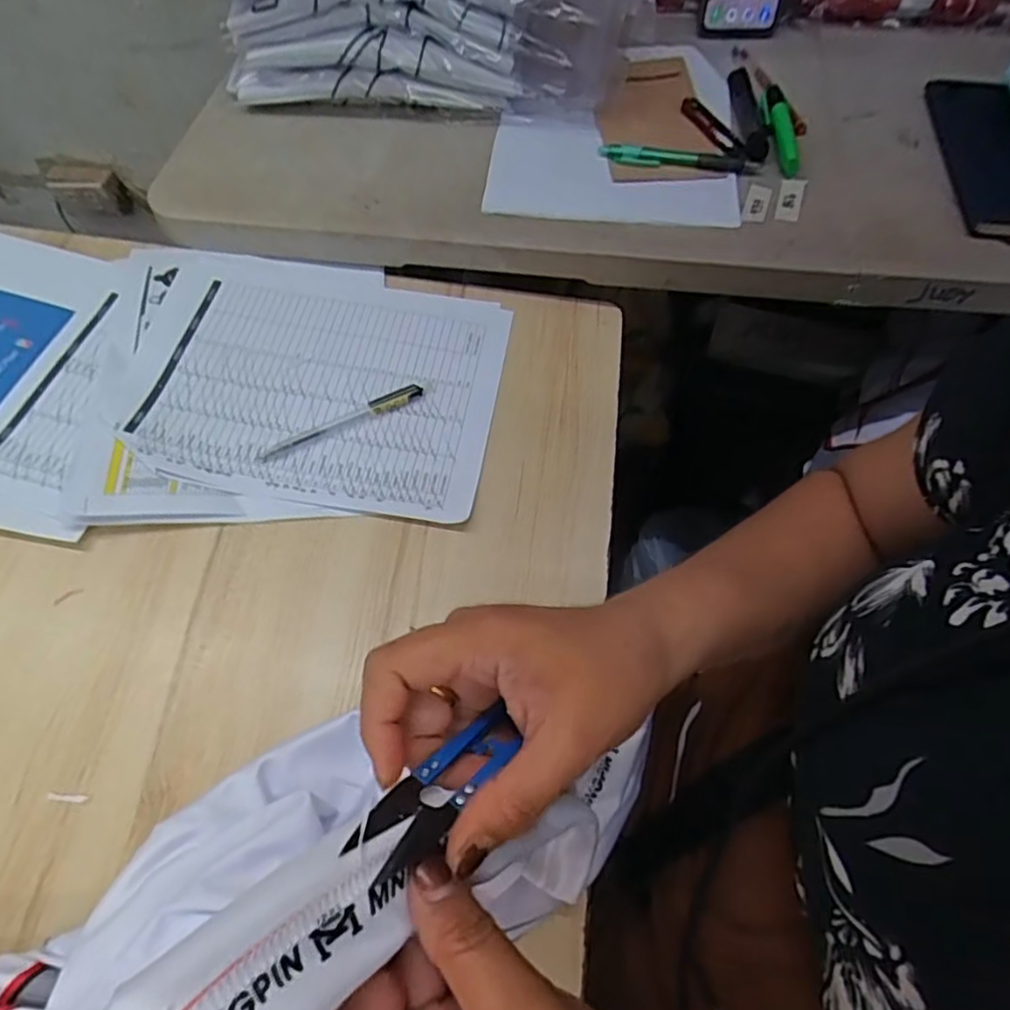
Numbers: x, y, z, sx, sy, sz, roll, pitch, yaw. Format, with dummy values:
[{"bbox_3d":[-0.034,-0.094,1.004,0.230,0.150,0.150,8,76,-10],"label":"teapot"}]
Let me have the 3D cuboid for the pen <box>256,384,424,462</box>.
[{"bbox_3d":[-0.125,-0.065,0.497,0.132,0.009,0.014,-24,66,-16],"label":"pen"}]

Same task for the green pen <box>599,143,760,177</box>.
[{"bbox_3d":[0.156,-0.307,0.580,0.142,0.018,0.014,7,60,6],"label":"green pen"}]

